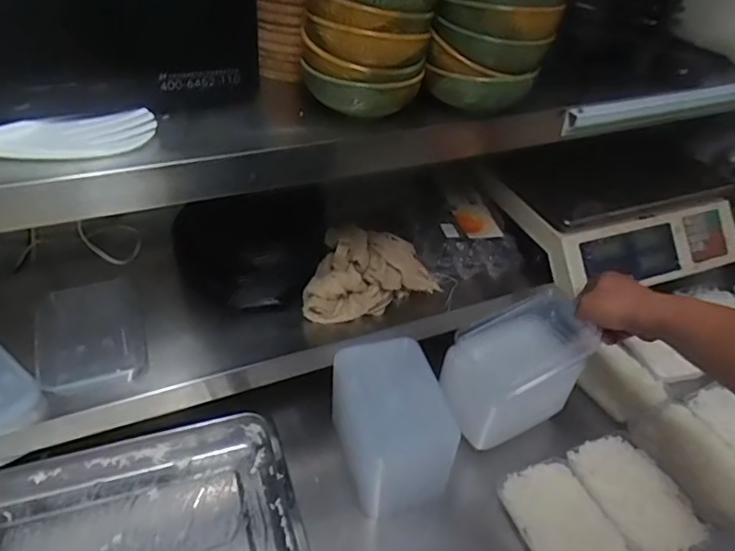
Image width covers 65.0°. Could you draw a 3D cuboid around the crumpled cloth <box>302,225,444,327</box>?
[{"bbox_3d":[0.010,0.005,0.777,0.167,0.081,0.139,11,41,6],"label":"crumpled cloth"}]

